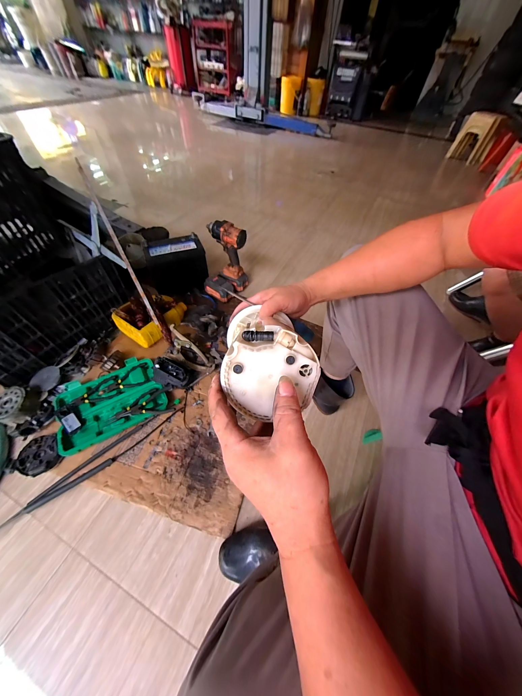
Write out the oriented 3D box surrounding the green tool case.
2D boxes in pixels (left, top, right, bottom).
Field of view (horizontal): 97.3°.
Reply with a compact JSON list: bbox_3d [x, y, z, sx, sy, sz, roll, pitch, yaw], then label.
[{"bbox_3d":[-0.471,0.162,0.725,0.306,0.035,0.234,-21,57,-19],"label":"green tool case"}]

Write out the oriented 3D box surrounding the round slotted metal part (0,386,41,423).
[{"bbox_3d":[-0.736,0.162,0.687,0.112,0.042,0.110,2,53,-3],"label":"round slotted metal part"}]

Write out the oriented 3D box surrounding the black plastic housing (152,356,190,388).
[{"bbox_3d":[-0.297,0.079,0.757,0.130,0.068,0.089,18,55,8],"label":"black plastic housing"}]

